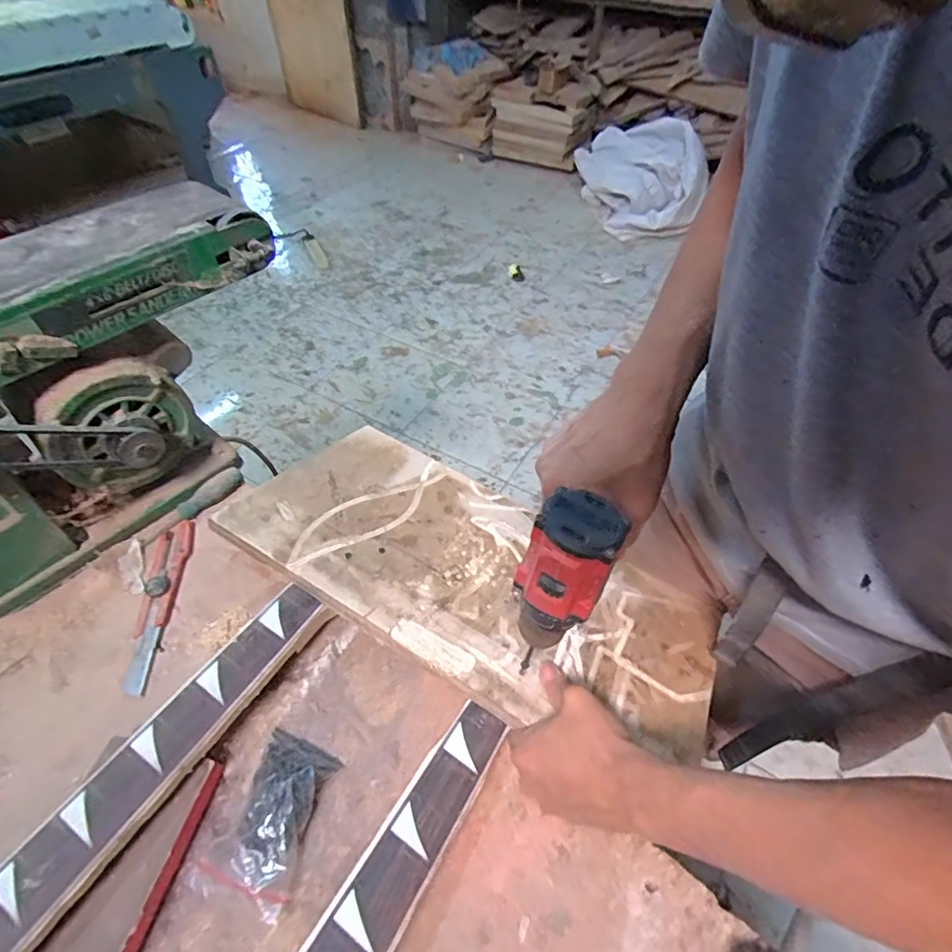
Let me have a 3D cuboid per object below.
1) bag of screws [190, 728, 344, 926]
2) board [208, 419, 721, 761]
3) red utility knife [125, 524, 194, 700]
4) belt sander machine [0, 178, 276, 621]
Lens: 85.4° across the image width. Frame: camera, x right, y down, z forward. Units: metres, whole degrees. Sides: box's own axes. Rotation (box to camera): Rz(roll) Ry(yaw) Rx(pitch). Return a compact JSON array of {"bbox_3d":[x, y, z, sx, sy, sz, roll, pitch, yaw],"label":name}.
[{"bbox_3d":[-0.165,0.272,0.413,0.070,0.034,0.111,15,52,11],"label":"bag of screws"},{"bbox_3d":[0.005,0.099,0.554,0.501,0.017,0.254,27,38,15],"label":"board"},{"bbox_3d":[-0.331,0.126,0.539,0.033,0.022,0.188,-5,51,-5],"label":"red utility knife"},{"bbox_3d":[-0.398,-0.091,0.546,0.178,0.267,0.432,30,56,22],"label":"belt sander machine"}]

